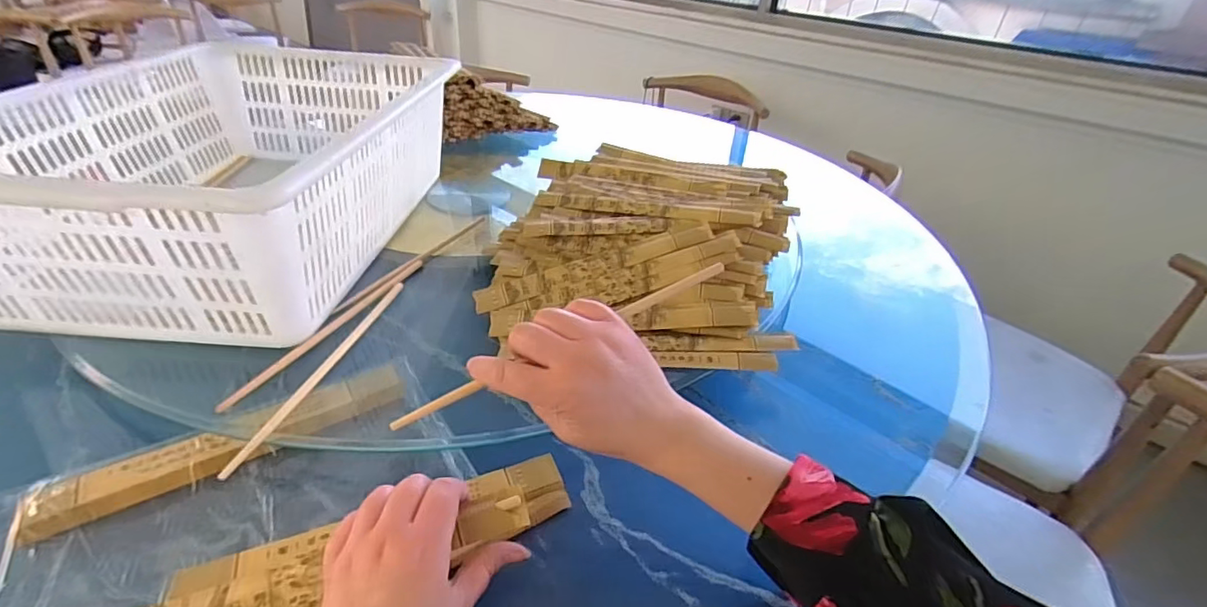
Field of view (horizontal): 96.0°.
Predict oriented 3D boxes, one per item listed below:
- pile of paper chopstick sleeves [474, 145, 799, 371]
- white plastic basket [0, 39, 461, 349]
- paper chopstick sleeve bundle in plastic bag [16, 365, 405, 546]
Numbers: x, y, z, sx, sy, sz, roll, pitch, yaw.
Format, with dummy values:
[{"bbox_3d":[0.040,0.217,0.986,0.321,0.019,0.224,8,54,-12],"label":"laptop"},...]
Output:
[{"bbox_3d":[0.056,-0.078,0.623,0.339,0.088,0.363,7,34,2],"label":"pile of paper chopstick sleeves"},{"bbox_3d":[-0.385,-0.144,0.596,0.349,0.166,0.463,7,34,2],"label":"white plastic basket"},{"bbox_3d":[-0.286,0.107,0.428,0.251,0.019,0.058,-15,39,-27],"label":"paper chopstick sleeve bundle in plastic bag"}]

